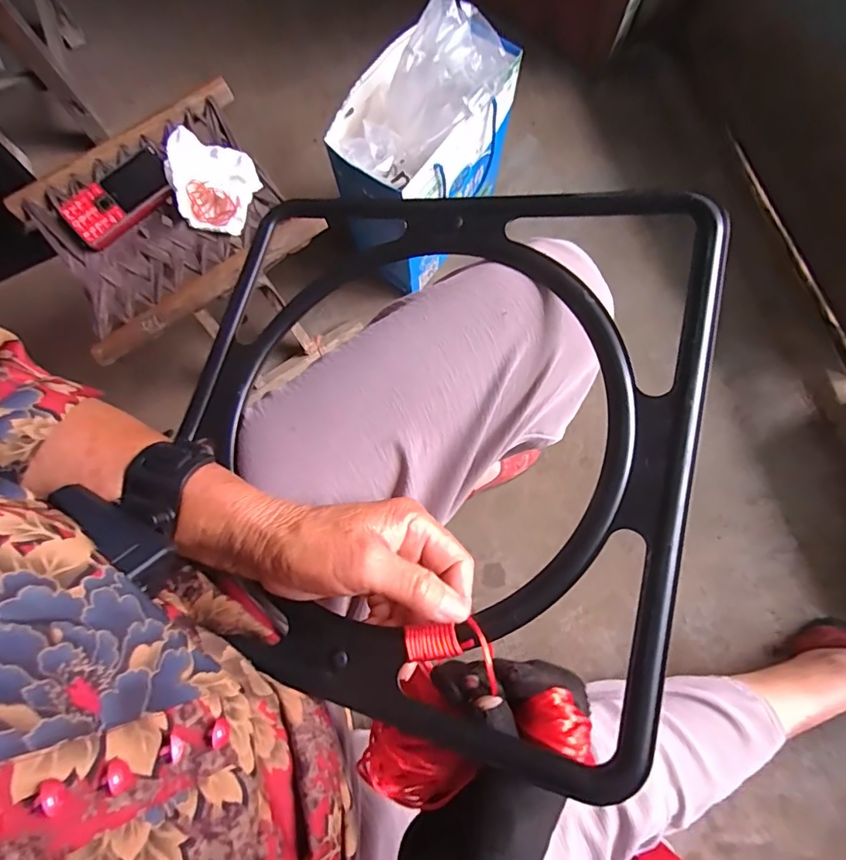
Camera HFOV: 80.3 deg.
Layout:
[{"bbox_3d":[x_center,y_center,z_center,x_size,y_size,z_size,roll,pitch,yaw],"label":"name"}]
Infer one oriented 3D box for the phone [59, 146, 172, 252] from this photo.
[{"bbox_3d":[-0.337,-0.256,0.553,0.120,0.017,0.058,-38,81,-6],"label":"phone"}]

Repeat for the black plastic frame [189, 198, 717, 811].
[{"bbox_3d":[-0.008,0.000,0.309,0.320,0.022,0.326,12,79,19],"label":"black plastic frame"}]

